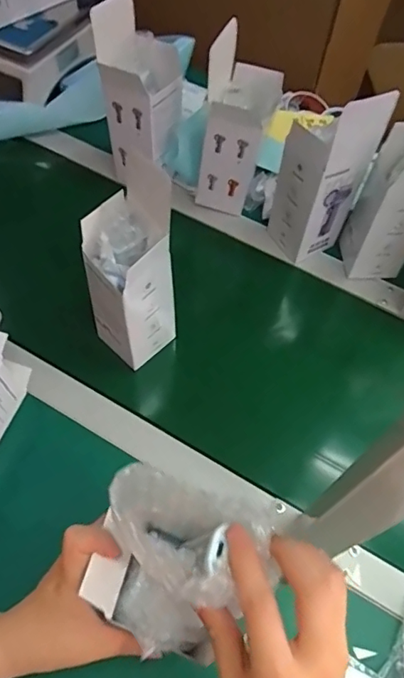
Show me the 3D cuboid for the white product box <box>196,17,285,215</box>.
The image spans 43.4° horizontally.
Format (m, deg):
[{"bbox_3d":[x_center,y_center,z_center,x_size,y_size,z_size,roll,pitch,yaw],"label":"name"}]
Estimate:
[{"bbox_3d":[0.045,-0.267,0.664,0.089,0.231,0.073,17,60,7],"label":"white product box"}]

